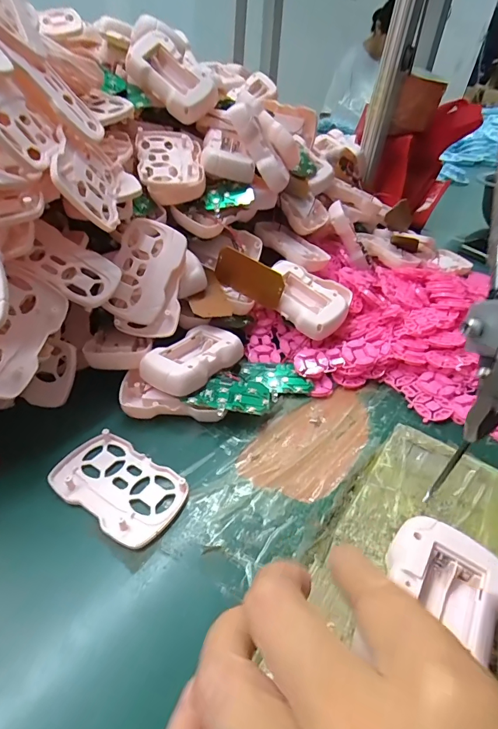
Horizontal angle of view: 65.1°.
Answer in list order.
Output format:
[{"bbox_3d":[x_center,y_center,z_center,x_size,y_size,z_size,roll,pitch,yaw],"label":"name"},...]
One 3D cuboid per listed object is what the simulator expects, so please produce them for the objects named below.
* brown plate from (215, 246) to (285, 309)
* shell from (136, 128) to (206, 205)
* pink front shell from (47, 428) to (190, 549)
[{"bbox_3d":[0.000,-0.084,0.374,0.072,0.039,0.004,30,39,13],"label":"brown plate"},{"bbox_3d":[-0.076,-0.191,0.378,0.060,0.026,0.087,-4,59,-10],"label":"shell"},{"bbox_3d":[-0.086,0.080,0.261,0.088,0.004,0.055,26,43,22],"label":"pink front shell"}]

